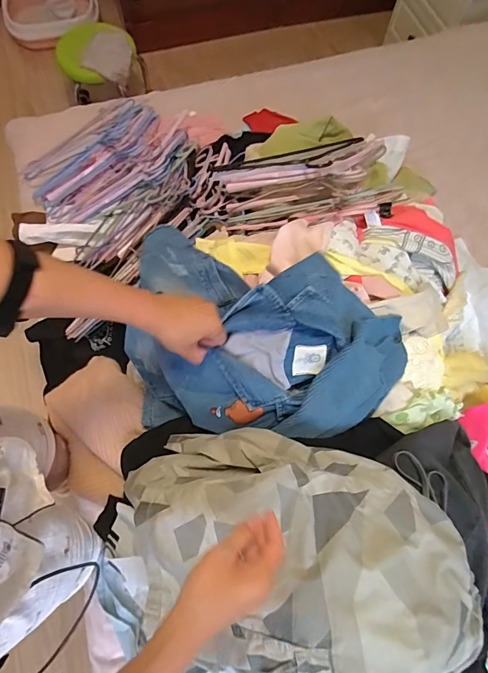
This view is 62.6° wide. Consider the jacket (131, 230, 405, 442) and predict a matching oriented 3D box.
[{"bbox_3d":[0.030,0.023,0.647,0.433,0.169,0.269,11,69,2],"label":"jacket"}]

